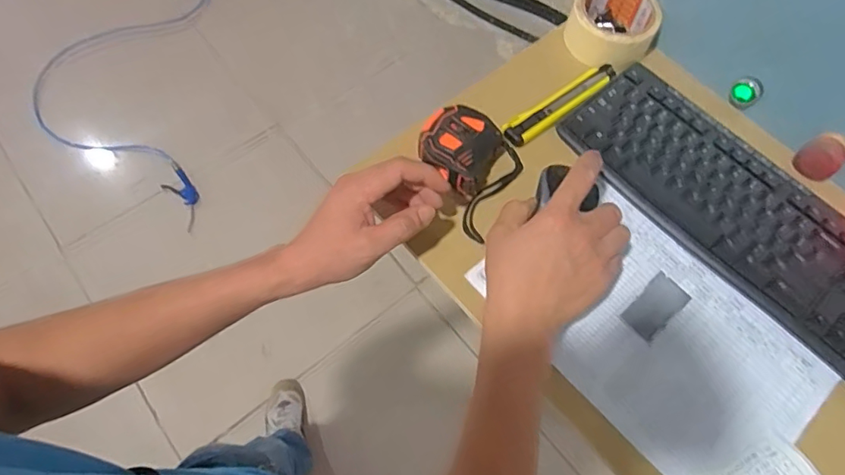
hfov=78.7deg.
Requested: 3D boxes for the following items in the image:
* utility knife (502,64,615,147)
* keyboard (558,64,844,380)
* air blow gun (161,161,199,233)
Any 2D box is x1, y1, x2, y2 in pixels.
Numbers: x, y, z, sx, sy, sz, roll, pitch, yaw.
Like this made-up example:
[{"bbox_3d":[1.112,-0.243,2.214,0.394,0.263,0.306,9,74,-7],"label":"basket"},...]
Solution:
[{"bbox_3d":[0.152,-0.146,0.565,0.157,0.011,0.028,-34,70,-16],"label":"utility knife"},{"bbox_3d":[0.335,-0.007,0.503,0.136,0.022,0.425,-39,72,-17],"label":"keyboard"},{"bbox_3d":[-0.794,-0.141,1.705,0.088,0.024,0.276,-34,70,-16],"label":"air blow gun"}]

